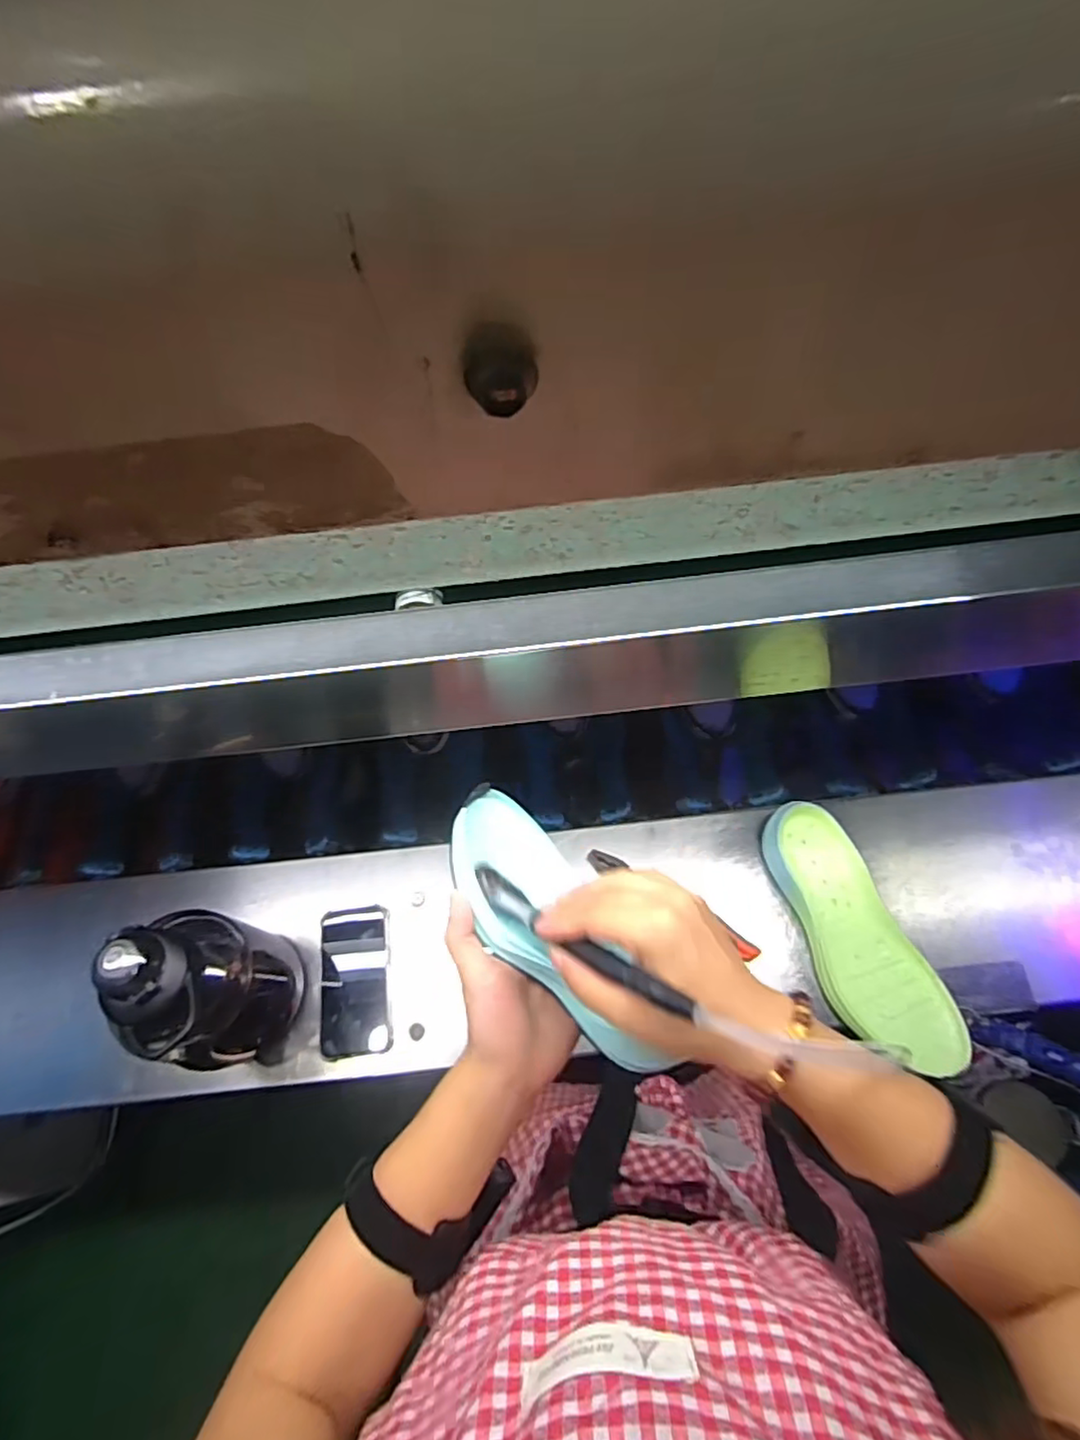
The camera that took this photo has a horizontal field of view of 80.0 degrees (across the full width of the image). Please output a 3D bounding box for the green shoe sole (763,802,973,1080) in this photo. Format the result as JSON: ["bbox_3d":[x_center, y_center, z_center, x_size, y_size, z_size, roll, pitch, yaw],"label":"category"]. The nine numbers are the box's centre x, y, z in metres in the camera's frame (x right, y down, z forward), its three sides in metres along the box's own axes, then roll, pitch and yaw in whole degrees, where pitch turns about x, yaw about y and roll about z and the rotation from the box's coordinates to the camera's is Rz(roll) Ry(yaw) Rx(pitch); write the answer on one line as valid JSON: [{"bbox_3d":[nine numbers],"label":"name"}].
[{"bbox_3d":[0.325,0.229,0.677,0.108,0.048,0.284,-25,64,-9],"label":"green shoe sole"}]

